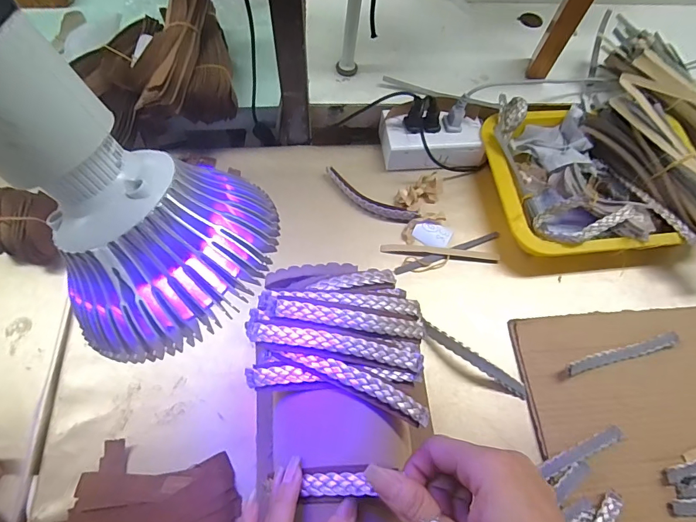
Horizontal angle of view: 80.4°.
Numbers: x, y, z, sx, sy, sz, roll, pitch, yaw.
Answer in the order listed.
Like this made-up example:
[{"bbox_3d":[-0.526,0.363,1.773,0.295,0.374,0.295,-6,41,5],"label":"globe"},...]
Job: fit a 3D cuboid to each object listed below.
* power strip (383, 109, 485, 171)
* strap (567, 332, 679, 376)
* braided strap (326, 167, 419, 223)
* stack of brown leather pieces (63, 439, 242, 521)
[{"bbox_3d":[0.103,-0.148,0.512,0.125,0.040,0.067,1,64,-1],"label":"power strip"},{"bbox_3d":[0.274,0.093,0.411,0.131,0.014,0.014,-13,66,-9],"label":"strap"},{"bbox_3d":[0.023,-0.075,0.483,0.120,0.016,0.024,30,67,11],"label":"braided strap"},{"bbox_3d":[-0.170,0.201,0.349,0.139,0.021,0.099,-17,67,-11],"label":"stack of brown leather pieces"}]

